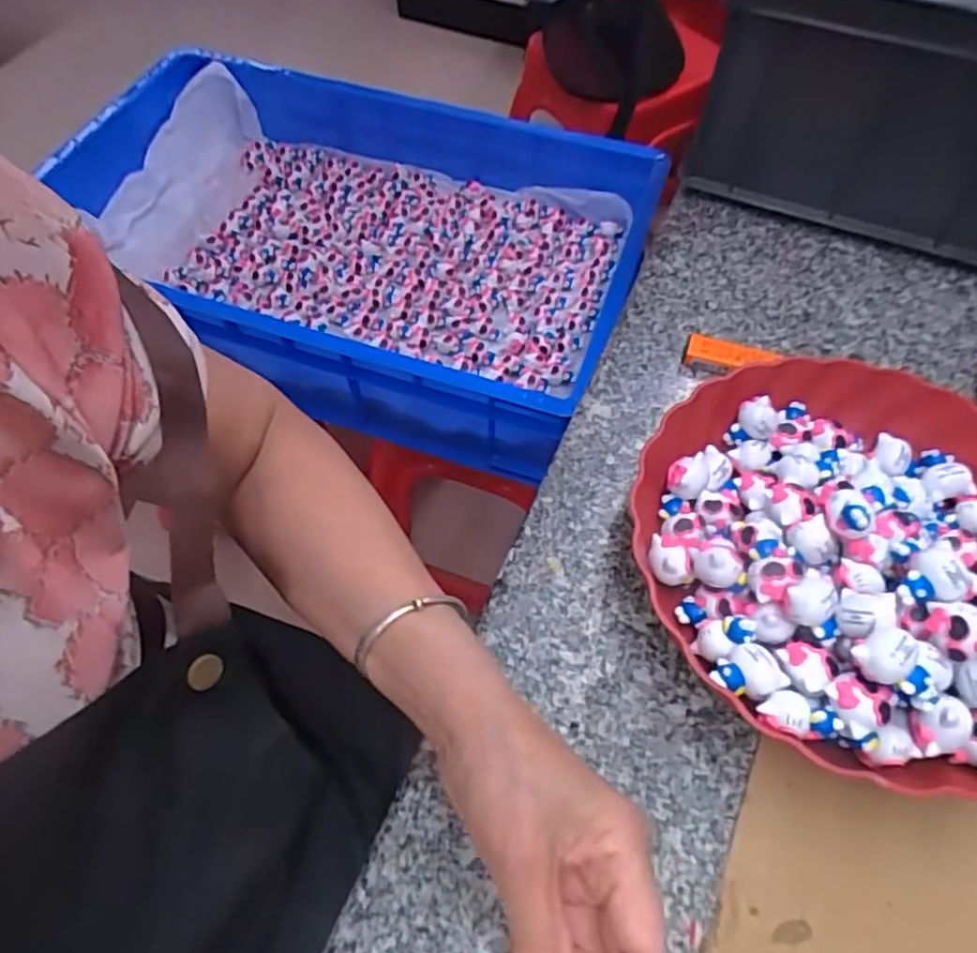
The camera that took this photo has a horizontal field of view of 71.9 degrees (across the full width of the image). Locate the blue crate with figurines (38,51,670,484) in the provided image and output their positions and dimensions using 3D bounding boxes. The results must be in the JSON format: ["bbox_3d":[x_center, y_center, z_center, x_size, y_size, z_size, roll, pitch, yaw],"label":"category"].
[{"bbox_3d":[-0.165,-0.274,0.784,0.639,0.125,0.395,18,60,12],"label":"blue crate with figurines"}]

